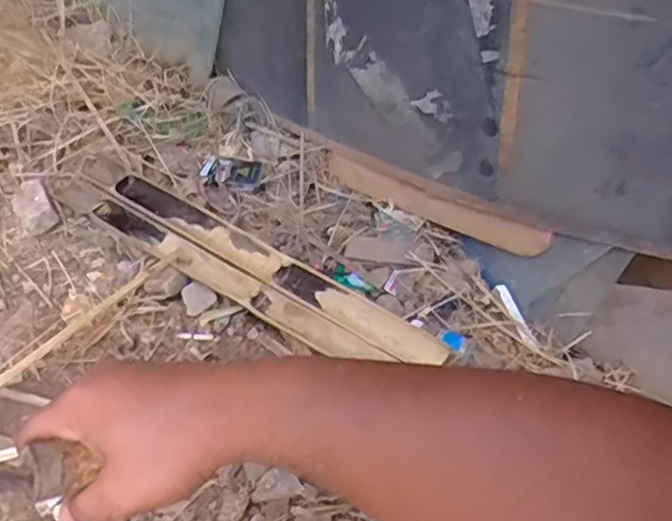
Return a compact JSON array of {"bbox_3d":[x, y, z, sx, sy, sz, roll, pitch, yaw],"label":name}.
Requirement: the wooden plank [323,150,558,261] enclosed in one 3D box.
[{"bbox_3d":[0.145,-0.095,1.045,0.421,0.059,0.017,27,53,37],"label":"wooden plank"}]

